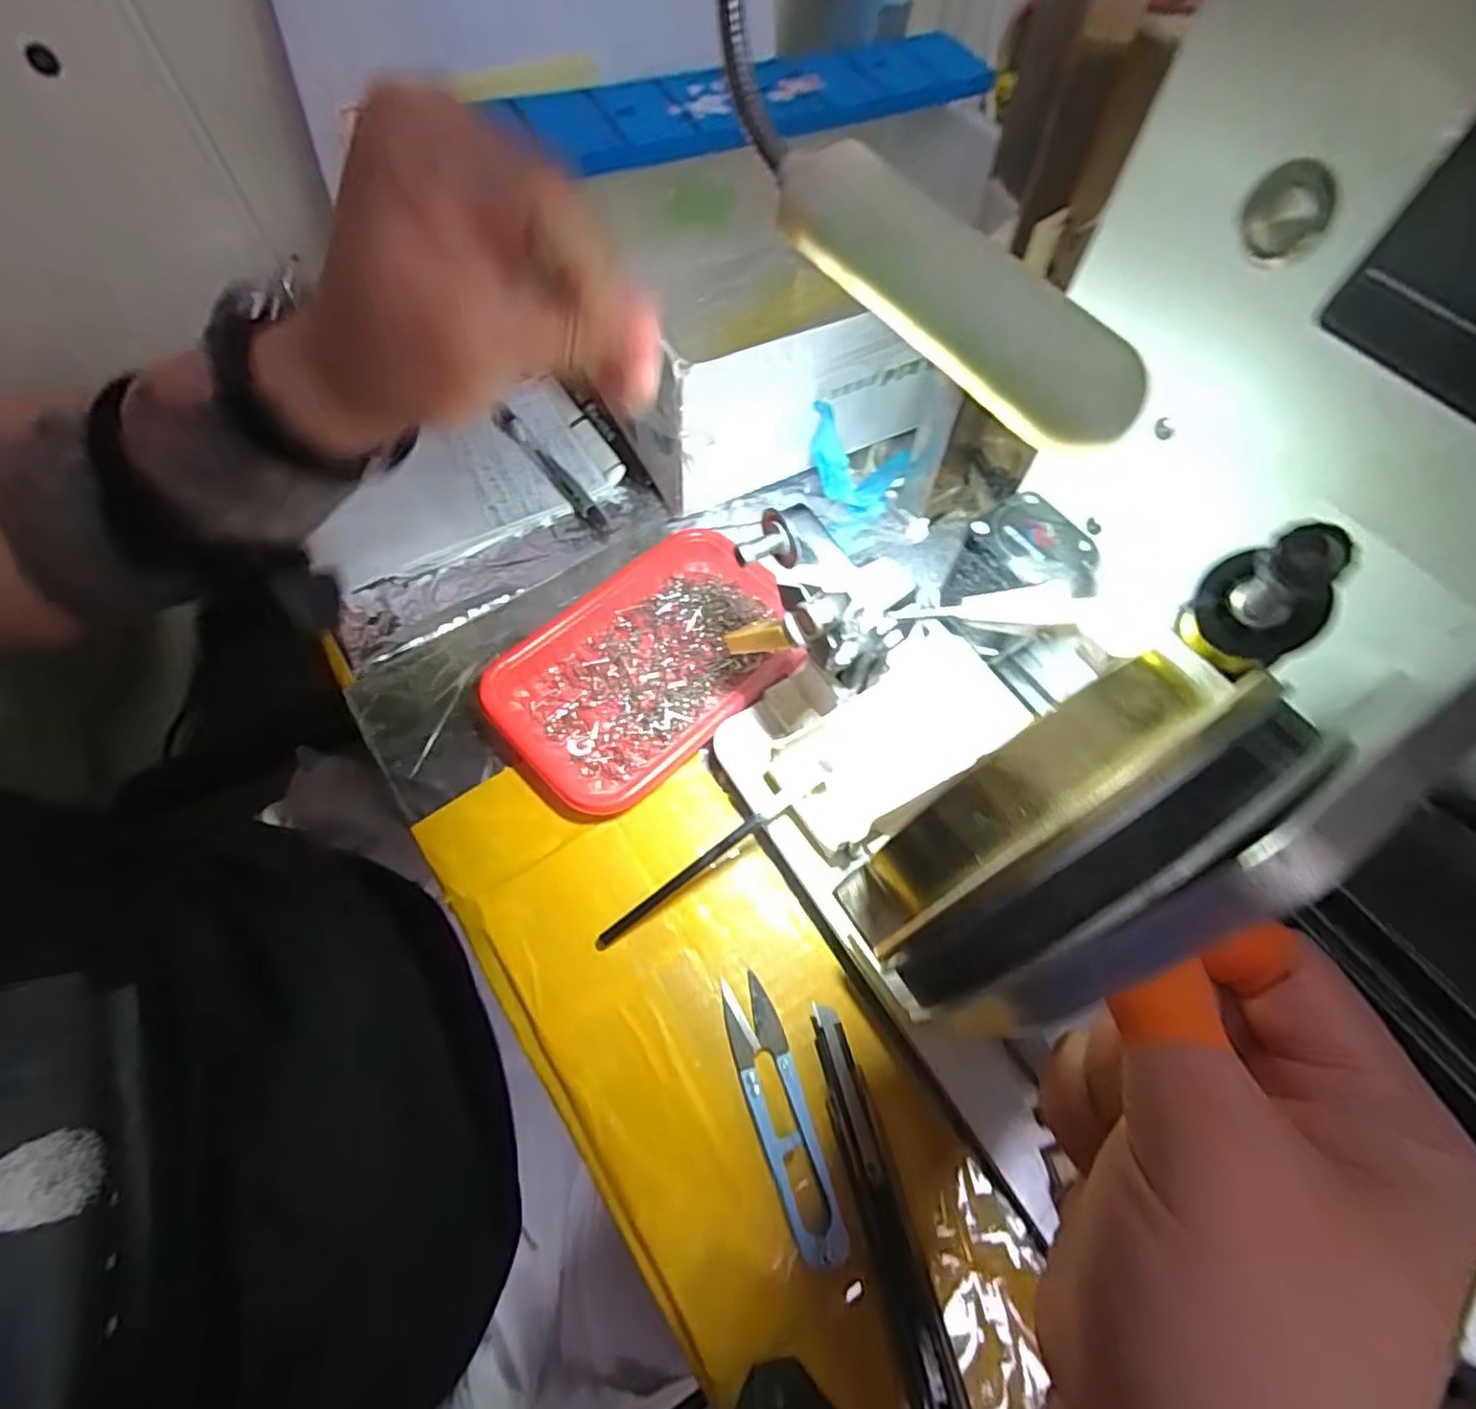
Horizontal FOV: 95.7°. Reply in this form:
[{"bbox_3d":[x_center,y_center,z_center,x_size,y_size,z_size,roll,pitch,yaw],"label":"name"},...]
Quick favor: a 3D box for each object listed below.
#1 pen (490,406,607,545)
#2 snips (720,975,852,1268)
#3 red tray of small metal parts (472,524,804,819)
[{"bbox_3d":[-0.118,-0.150,0.426,0.012,0.011,0.119,-36,69,-17],"label":"pen"},{"bbox_3d":[0.017,0.164,0.269,0.022,0.008,0.101,-16,64,-9],"label":"snips"},{"bbox_3d":[-0.046,-0.021,0.361,0.162,0.021,0.108,-40,70,-19],"label":"red tray of small metal parts"}]

